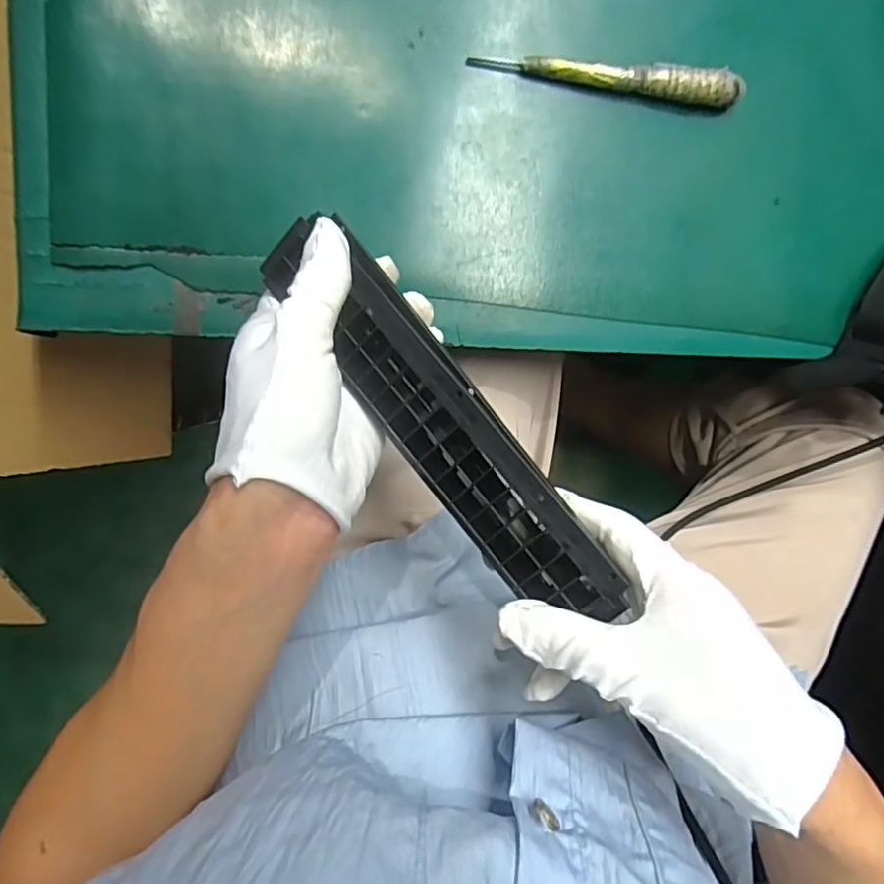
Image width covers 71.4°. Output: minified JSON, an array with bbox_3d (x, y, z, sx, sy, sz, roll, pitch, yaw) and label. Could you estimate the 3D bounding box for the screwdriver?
[{"bbox_3d":[0.093,-0.205,0.348,0.150,0.019,0.017,3,97,-4],"label":"screwdriver"}]

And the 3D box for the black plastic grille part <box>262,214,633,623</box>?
[{"bbox_3d":[-0.003,-0.012,0.269,0.043,0.013,0.216,-39,82,2],"label":"black plastic grille part"}]

